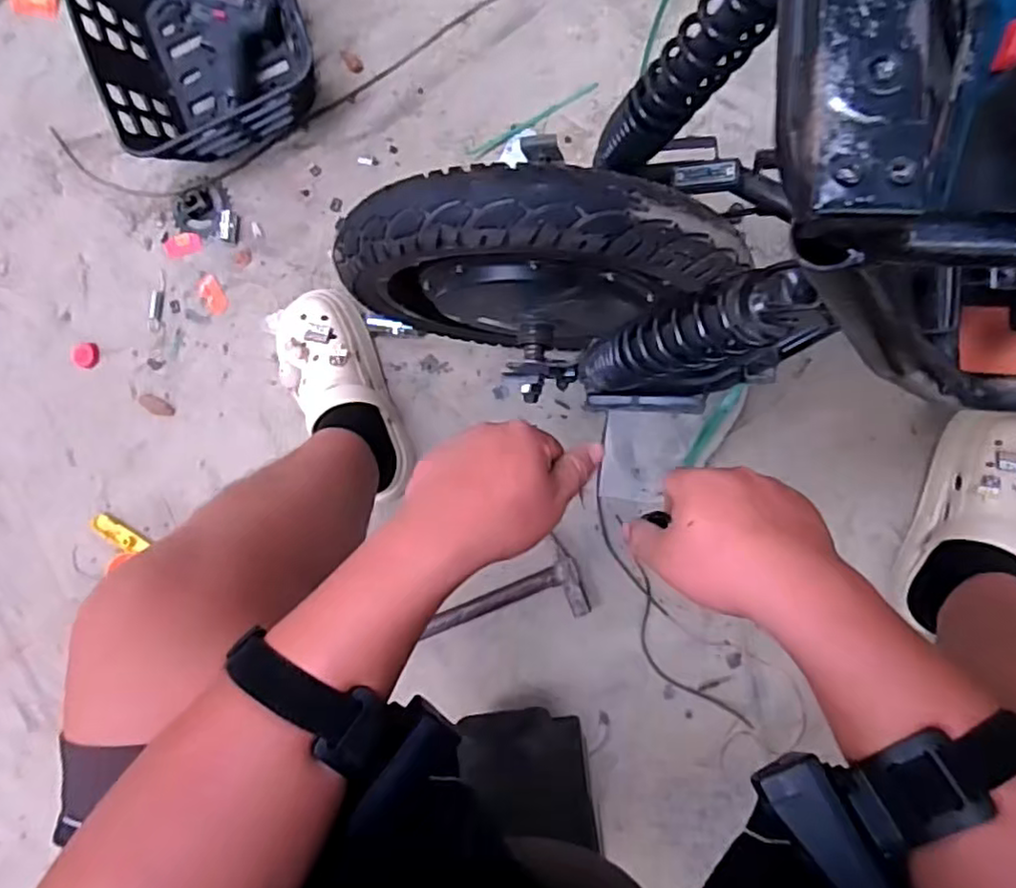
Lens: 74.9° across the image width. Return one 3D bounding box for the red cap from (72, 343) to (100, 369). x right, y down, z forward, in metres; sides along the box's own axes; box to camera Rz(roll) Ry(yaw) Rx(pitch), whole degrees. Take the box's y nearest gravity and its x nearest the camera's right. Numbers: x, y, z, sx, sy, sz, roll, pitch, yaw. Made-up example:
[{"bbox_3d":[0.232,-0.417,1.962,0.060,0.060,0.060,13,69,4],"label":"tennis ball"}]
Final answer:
[{"bbox_3d":[-0.576,-0.121,0.902,0.033,0.016,0.035,0,86,7],"label":"red cap"}]

